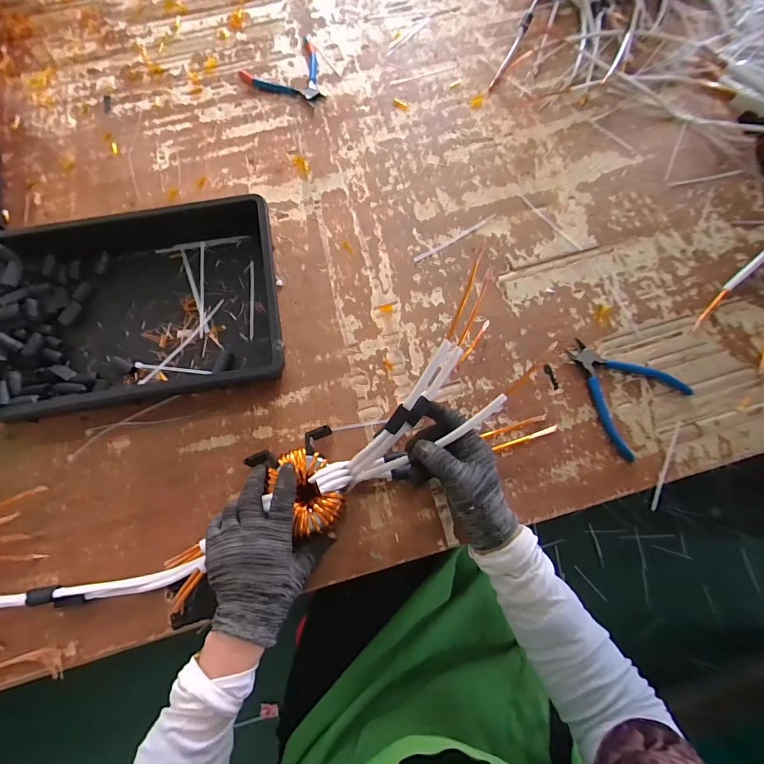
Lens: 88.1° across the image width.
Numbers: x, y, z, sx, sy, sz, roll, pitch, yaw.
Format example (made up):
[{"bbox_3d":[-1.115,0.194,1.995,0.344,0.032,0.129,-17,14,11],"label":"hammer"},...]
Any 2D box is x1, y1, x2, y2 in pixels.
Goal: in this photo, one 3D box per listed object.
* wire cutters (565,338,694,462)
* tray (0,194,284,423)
[{"bbox_3d":[0.284,0.005,0.476,0.136,0.013,0.123,42,78,11],"label":"wire cutters"},{"bbox_3d":[-0.311,-0.106,0.489,0.361,0.064,0.266,-9,74,-3],"label":"tray"}]

